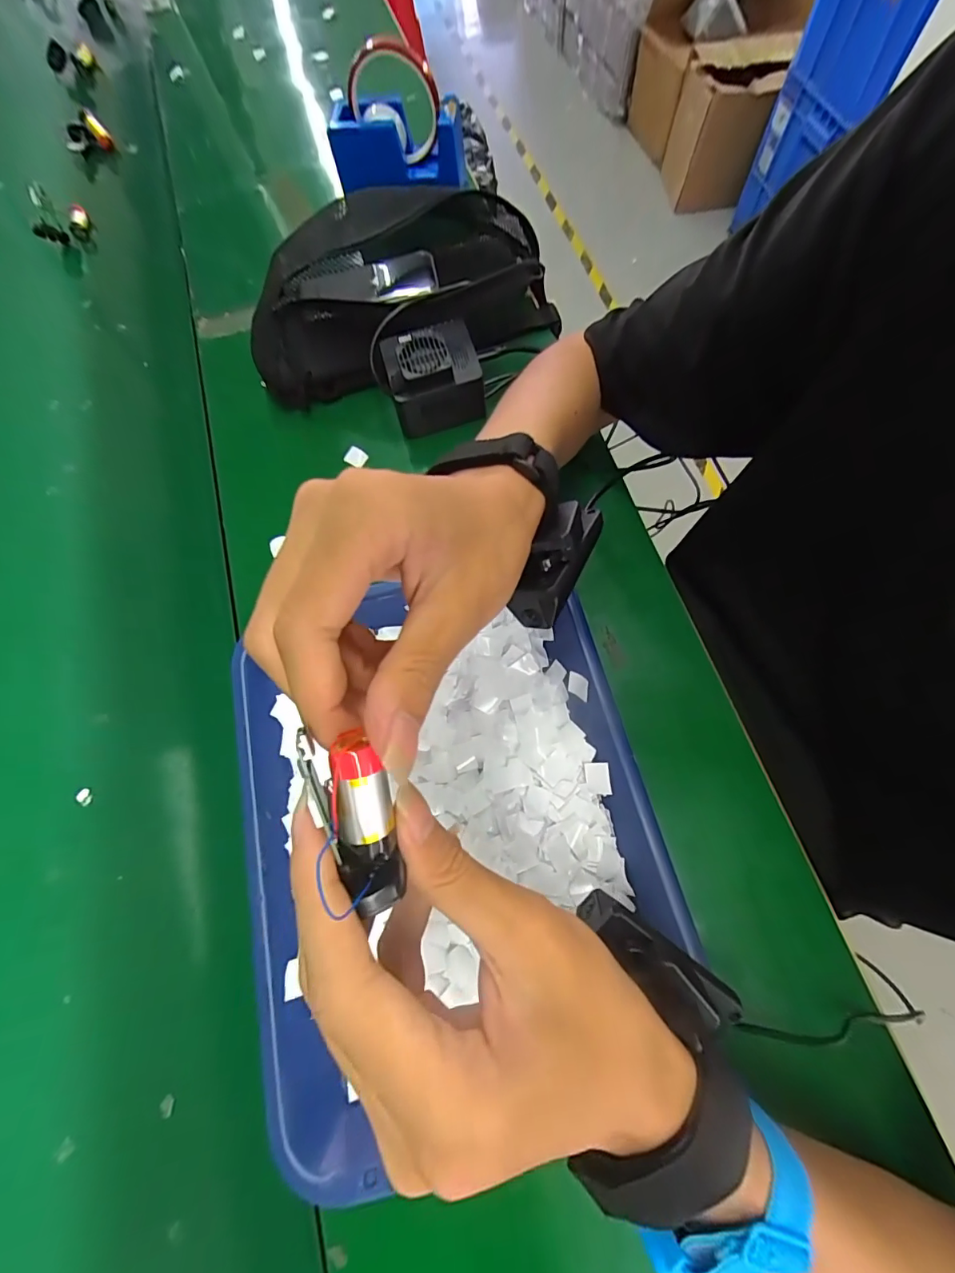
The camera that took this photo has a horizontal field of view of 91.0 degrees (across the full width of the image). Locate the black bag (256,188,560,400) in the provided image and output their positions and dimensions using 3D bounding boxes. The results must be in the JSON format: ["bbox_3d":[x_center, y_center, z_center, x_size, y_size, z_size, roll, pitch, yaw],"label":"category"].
[{"bbox_3d":[-0.072,-0.321,0.434,0.284,0.079,0.152,-23,72,-5],"label":"black bag"}]

